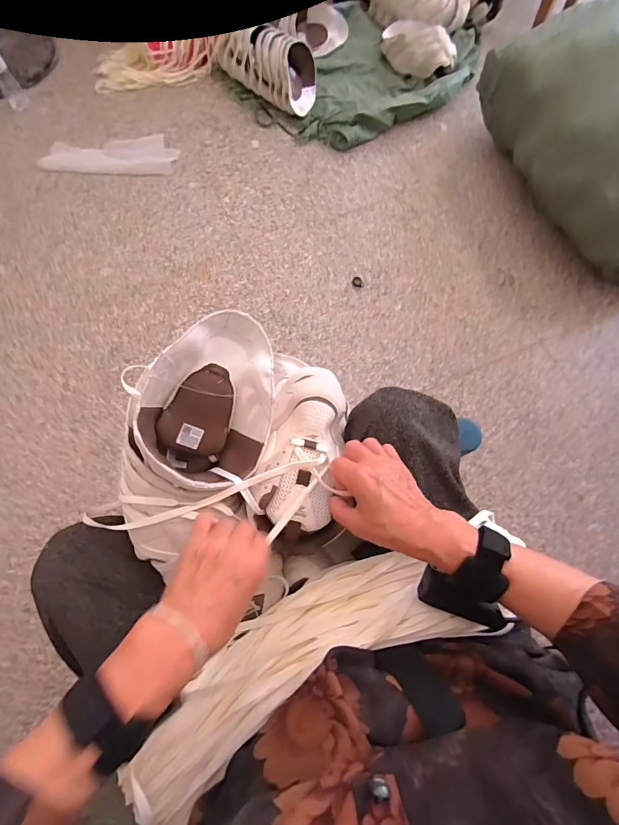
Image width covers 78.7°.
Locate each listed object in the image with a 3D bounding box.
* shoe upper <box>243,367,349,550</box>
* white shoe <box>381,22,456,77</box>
[{"bbox_3d":[-0.007,0.037,0.453,0.092,0.054,0.225,12,68,3],"label":"shoe upper"},{"bbox_3d":[0.337,-1.179,1.217,0.103,0.101,0.290,-37,64,-12],"label":"white shoe"}]

